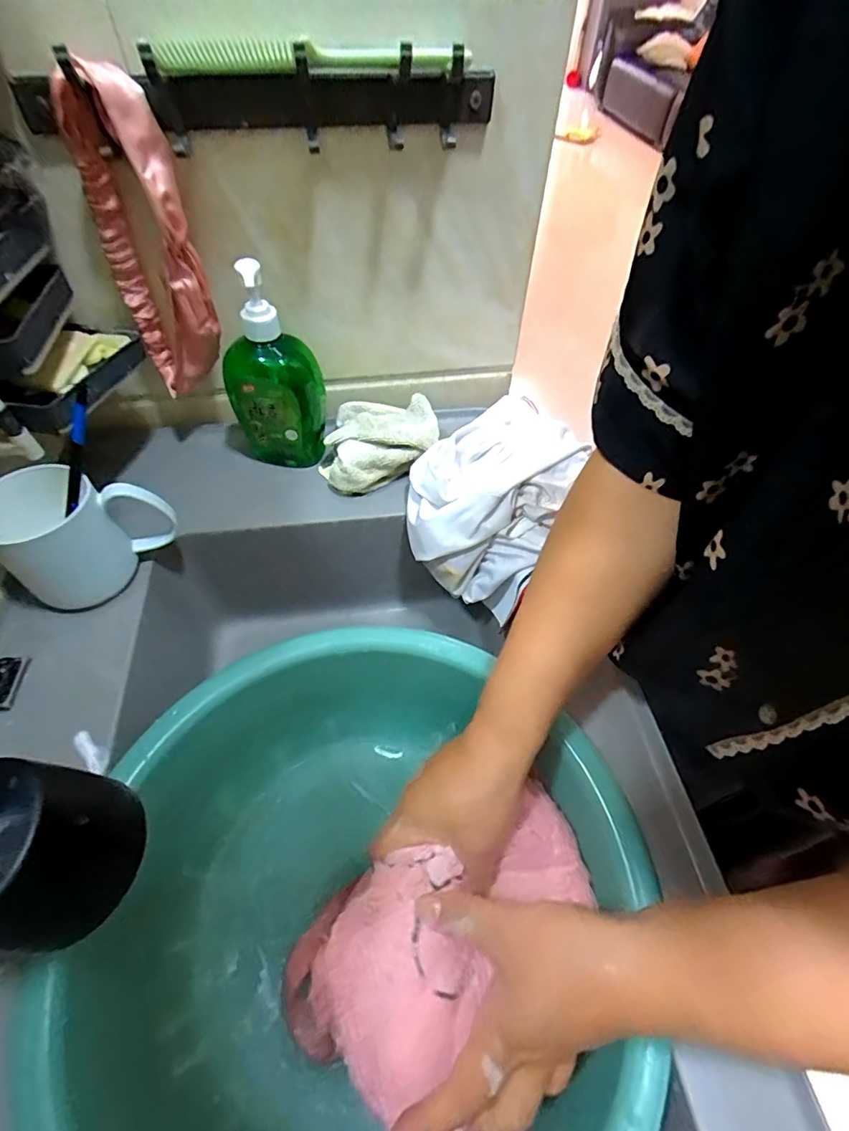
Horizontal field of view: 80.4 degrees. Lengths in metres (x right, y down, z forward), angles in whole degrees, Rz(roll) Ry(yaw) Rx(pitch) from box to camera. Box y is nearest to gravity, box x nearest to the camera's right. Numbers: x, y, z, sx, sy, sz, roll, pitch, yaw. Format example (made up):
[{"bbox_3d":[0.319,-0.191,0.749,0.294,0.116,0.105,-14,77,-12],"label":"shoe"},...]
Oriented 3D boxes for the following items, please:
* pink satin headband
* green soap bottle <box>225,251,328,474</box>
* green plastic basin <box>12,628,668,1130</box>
[{"bbox_3d":[-0.224,-0.255,0.416,0.067,0.223,0.057,-26,58,-19],"label":"pink satin headband"},{"bbox_3d":[-0.142,-0.176,0.471,0.089,0.190,0.050,-13,55,-11],"label":"green soap bottle"},{"bbox_3d":[-0.032,0.238,0.356,0.322,0.147,0.348,1,53,-1],"label":"green plastic basin"}]

